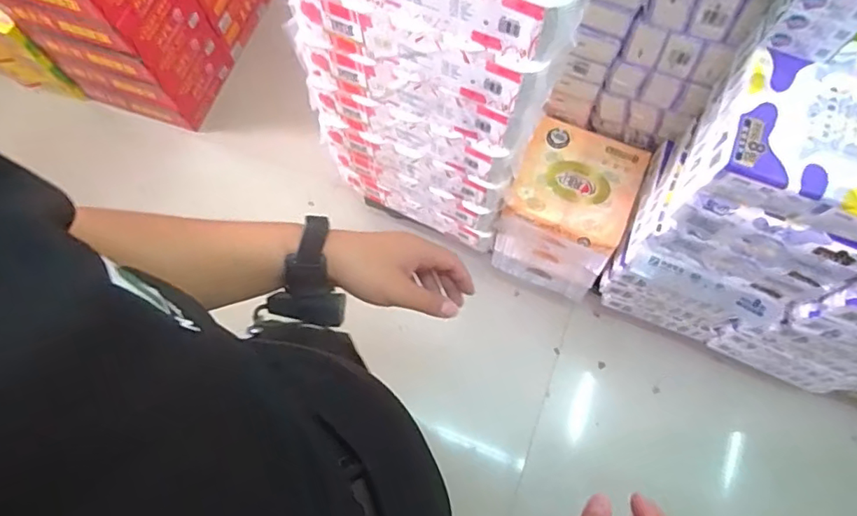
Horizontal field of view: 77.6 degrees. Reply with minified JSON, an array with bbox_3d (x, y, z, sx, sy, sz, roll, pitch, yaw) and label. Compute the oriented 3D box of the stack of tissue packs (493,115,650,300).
[{"bbox_3d":[0.318,-0.117,1.260,0.252,0.229,0.310,19,73,7],"label":"stack of tissue packs"}]

